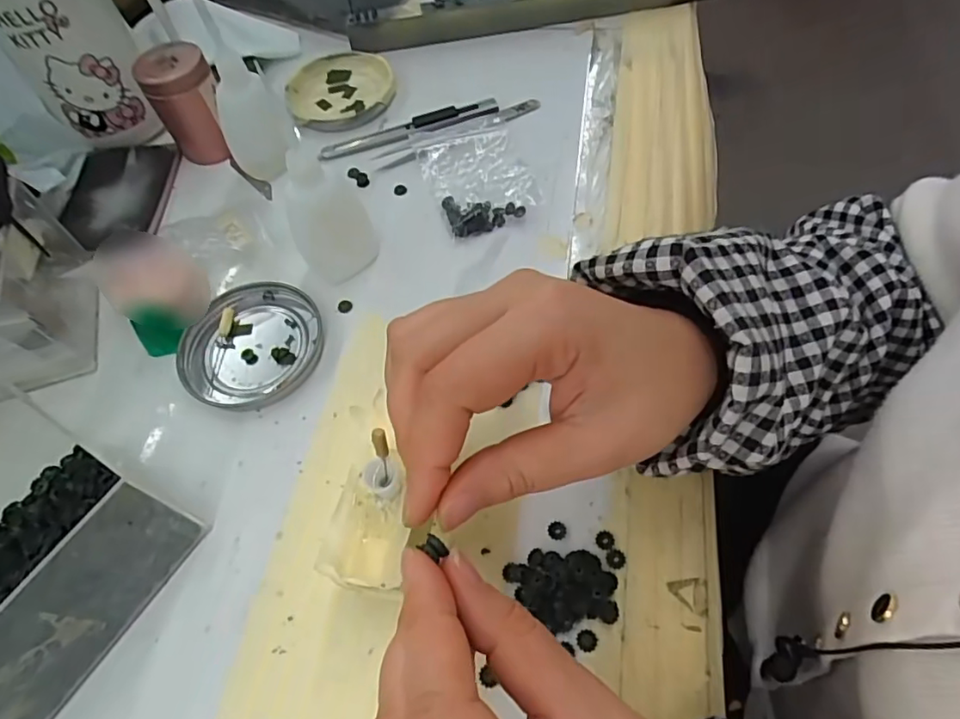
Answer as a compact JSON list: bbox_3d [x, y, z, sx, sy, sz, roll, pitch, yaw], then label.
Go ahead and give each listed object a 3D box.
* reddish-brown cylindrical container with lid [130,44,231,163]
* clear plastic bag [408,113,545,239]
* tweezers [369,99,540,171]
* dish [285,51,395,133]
[{"bbox_3d":[-0.195,-0.173,0.385,0.045,0.060,0.042,-28,62,-11],"label":"reddish-brown cylindrical container with lid"},{"bbox_3d":[-0.003,-0.124,0.372,0.064,0.014,0.096,-18,61,-7],"label":"clear plastic bag"},{"bbox_3d":[-0.014,-0.158,0.395,0.124,0.009,0.020,-23,61,-9],"label":"tweezers"},{"bbox_3d":[-0.104,-0.200,0.428,0.078,0.013,0.080,-2,60,3],"label":"dish"}]

